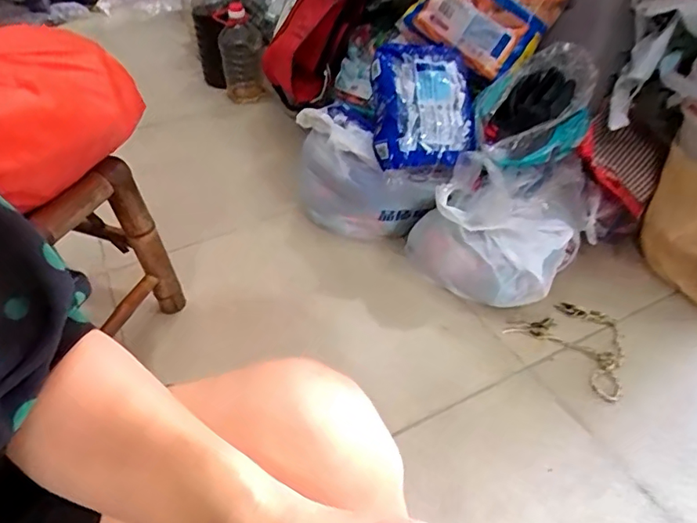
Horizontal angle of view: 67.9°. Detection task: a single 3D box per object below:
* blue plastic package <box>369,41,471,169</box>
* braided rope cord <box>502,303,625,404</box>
[{"bbox_3d":[0.133,-0.284,0.946,0.176,0.225,0.055,-3,4,1],"label":"blue plastic package"},{"bbox_3d":[0.407,0.135,0.903,0.157,0.019,0.203,-31,48,-26],"label":"braided rope cord"}]

